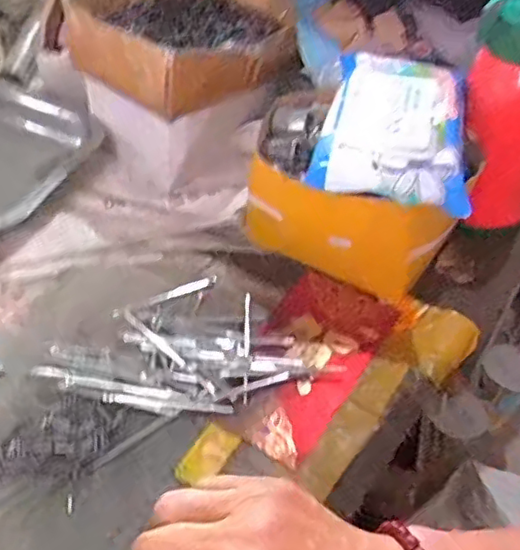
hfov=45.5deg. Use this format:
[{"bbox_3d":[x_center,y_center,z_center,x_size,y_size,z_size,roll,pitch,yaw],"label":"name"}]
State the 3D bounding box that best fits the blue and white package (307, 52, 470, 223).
[{"bbox_3d":[0.104,-0.114,0.465,0.106,0.028,0.151,14,47,8],"label":"blue and white package"}]

